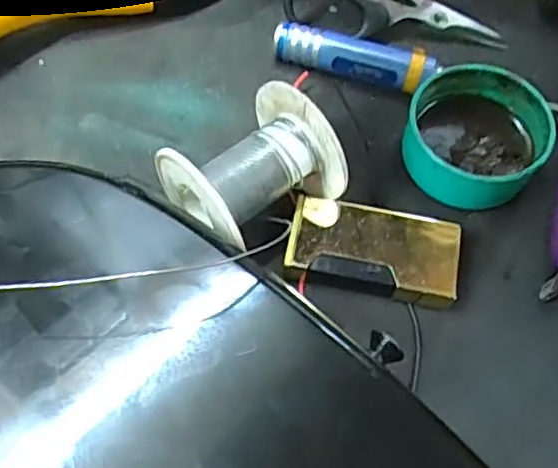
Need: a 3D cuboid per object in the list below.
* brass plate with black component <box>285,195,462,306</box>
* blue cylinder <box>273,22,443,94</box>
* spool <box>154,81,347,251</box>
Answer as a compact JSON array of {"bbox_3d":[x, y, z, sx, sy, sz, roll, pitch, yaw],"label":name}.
[{"bbox_3d":[0.038,0.008,0.261,0.068,0.015,0.034,11,62,3],"label":"brass plate with black component"},{"bbox_3d":[0.037,-0.085,0.307,0.077,0.015,0.019,19,63,7],"label":"blue cylinder"},{"bbox_3d":[-0.011,-0.020,0.253,0.059,0.053,0.050,-39,71,-21],"label":"spool"}]

